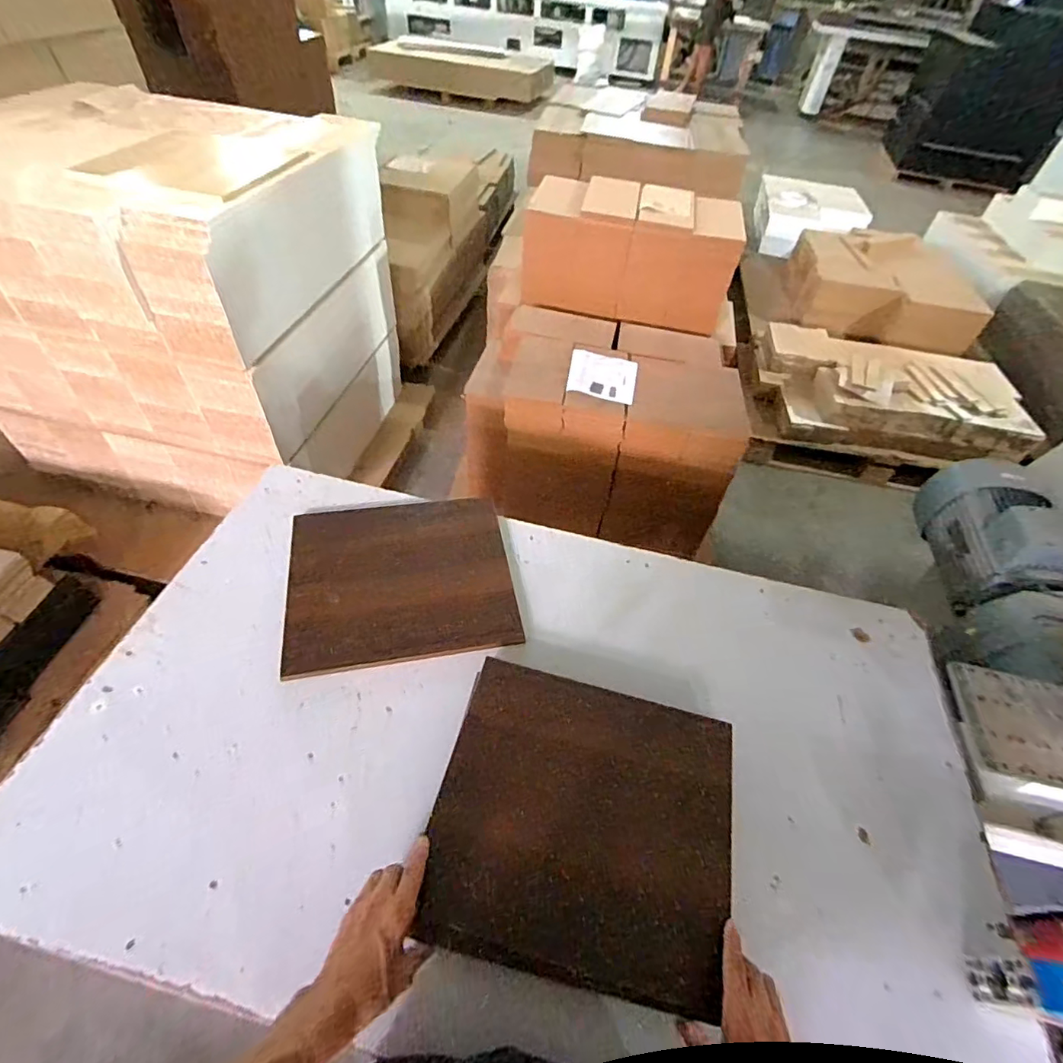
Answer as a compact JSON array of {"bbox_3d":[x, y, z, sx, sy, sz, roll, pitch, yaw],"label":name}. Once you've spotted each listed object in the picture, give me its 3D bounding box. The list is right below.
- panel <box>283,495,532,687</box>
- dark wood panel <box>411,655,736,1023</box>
[{"bbox_3d":[-0.211,0.070,0.851,0.341,0.020,0.306,-6,51,-11],"label":"panel"},{"bbox_3d":[0.065,0.331,0.611,0.334,0.029,0.302,11,55,7],"label":"dark wood panel"}]

